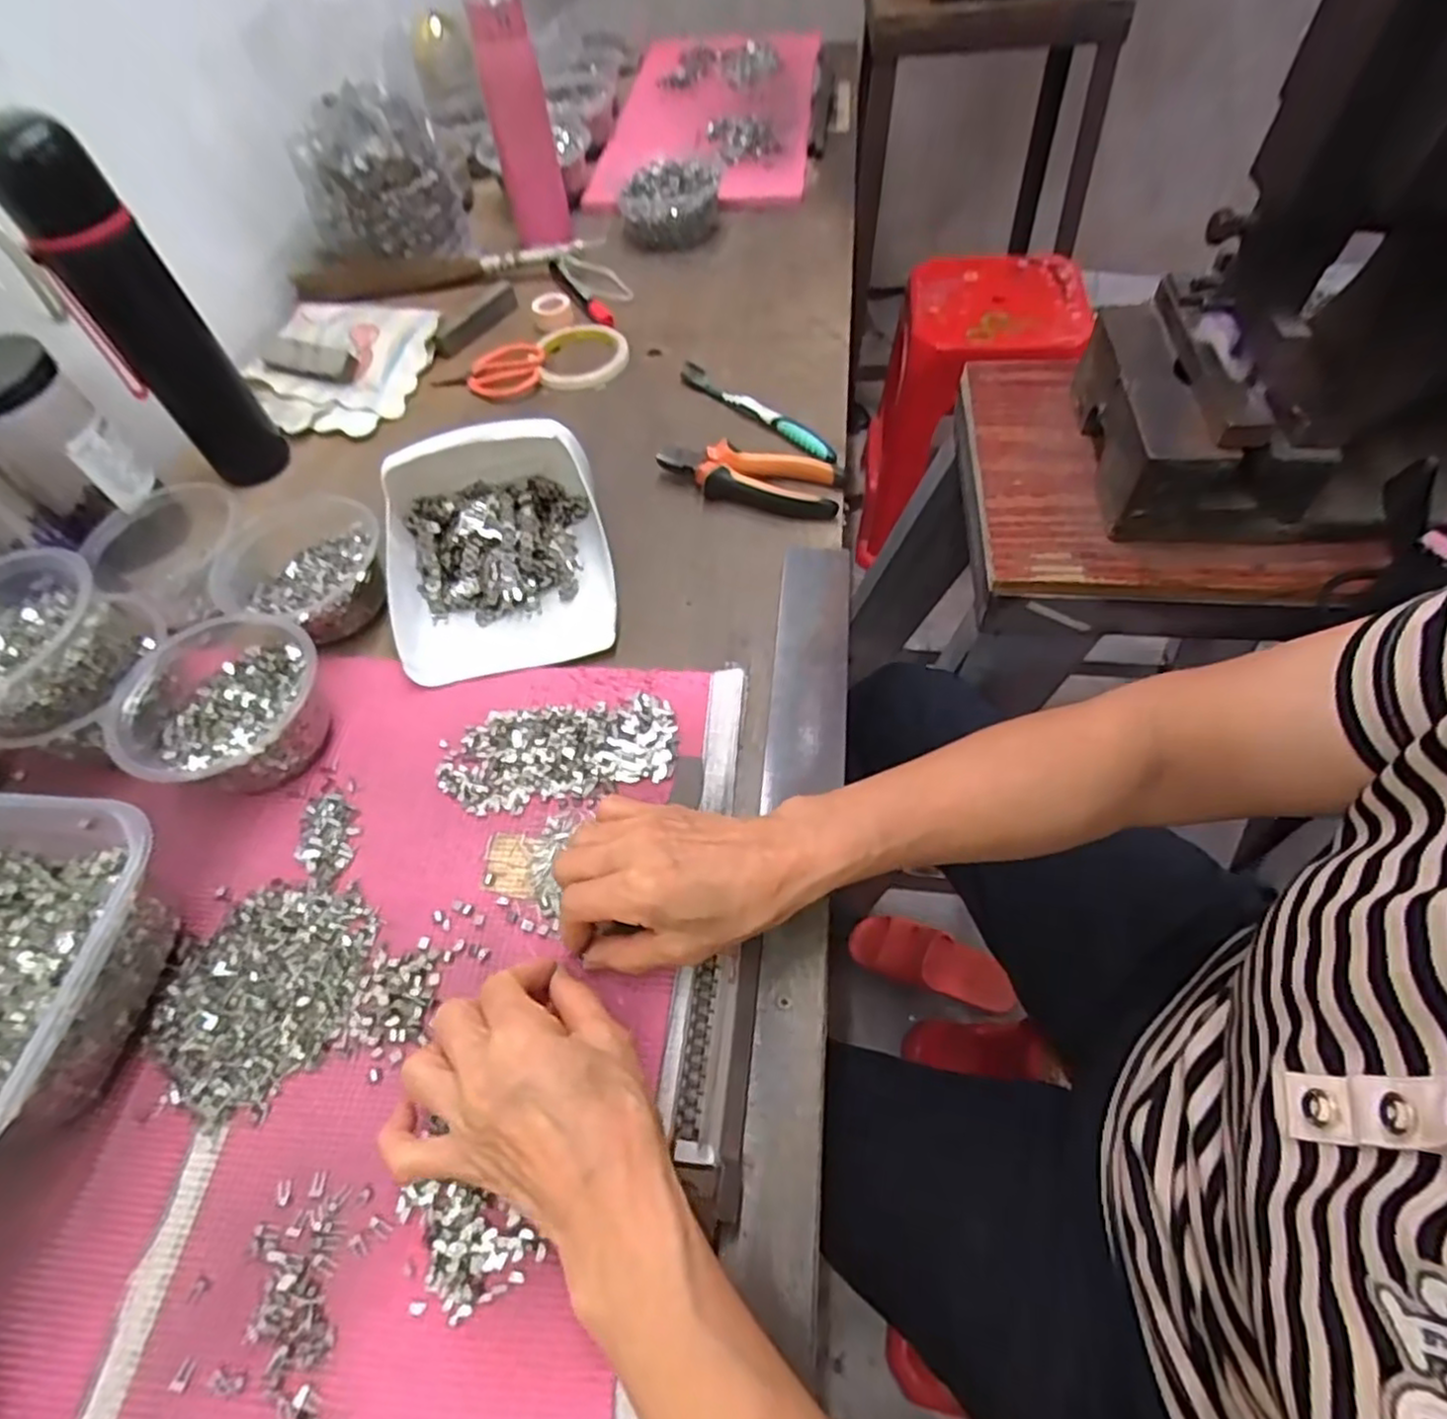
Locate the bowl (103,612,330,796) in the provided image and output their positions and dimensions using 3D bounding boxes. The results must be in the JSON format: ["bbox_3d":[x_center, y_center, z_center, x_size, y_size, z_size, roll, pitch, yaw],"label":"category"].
[{"bbox_3d":[-0.314,-0.002,0.452,0.126,0.062,0.112,21,61,18],"label":"bowl"}]

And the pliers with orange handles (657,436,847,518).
[{"bbox_3d":[0.022,-0.190,0.583,0.149,0.026,0.054,17,60,16],"label":"pliers with orange handles"}]

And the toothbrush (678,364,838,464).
[{"bbox_3d":[0.028,-0.263,0.638,0.015,0.020,0.179,-41,62,-20],"label":"toothbrush"}]

